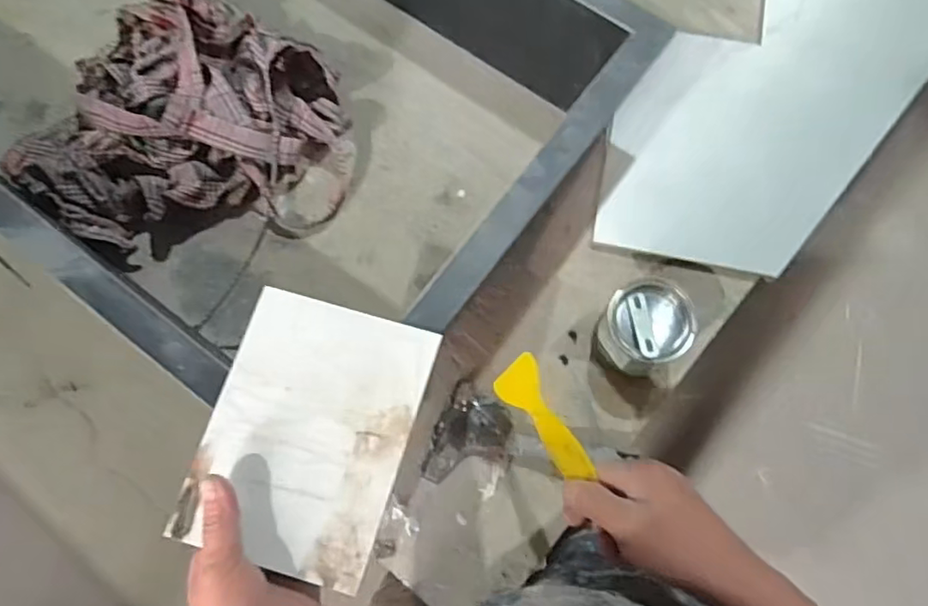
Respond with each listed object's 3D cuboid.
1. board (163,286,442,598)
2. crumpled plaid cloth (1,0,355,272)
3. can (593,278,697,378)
[{"bbox_3d":[-0.111,0.092,0.441,0.142,0.007,0.184,16,74,3],"label":"board"},{"bbox_3d":[-0.298,-0.201,0.653,0.333,0.091,0.279,-11,74,-4],"label":"crumpled plaid cloth"},{"bbox_3d":[0.172,0.025,0.595,0.076,0.085,0.081,0,74,-1],"label":"can"}]

